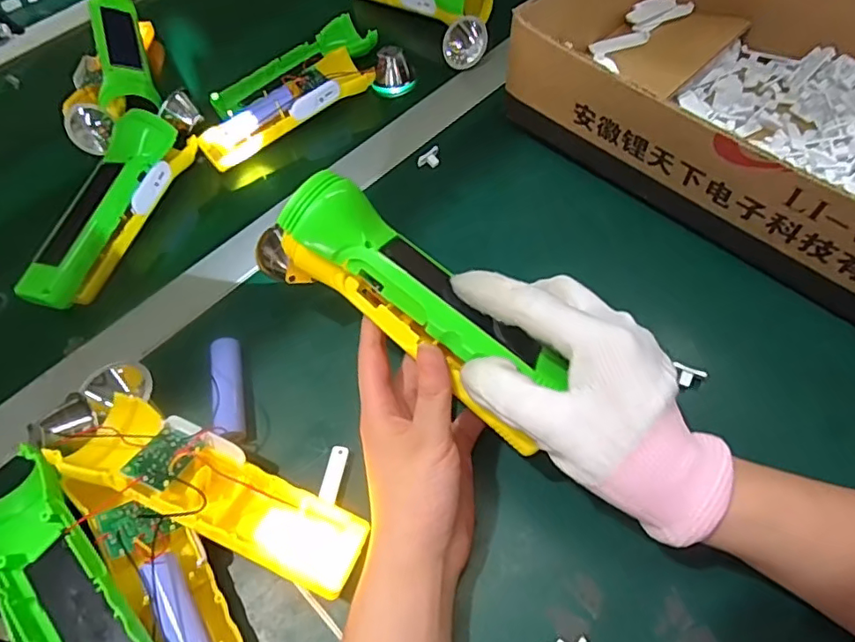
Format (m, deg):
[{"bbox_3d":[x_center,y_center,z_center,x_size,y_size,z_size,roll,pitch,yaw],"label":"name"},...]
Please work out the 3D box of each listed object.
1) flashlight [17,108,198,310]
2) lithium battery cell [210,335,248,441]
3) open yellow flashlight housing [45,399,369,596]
[{"bbox_3d":[-0.243,-0.090,0.409,0.042,0.046,0.175,16,62,13],"label":"flashlight"},{"bbox_3d":[-0.122,0.043,0.340,0.018,0.020,0.067,-16,59,-5],"label":"lithium battery cell"},{"bbox_3d":[-0.111,0.087,0.284,0.163,0.035,0.050,19,62,15],"label":"open yellow flashlight housing"}]

